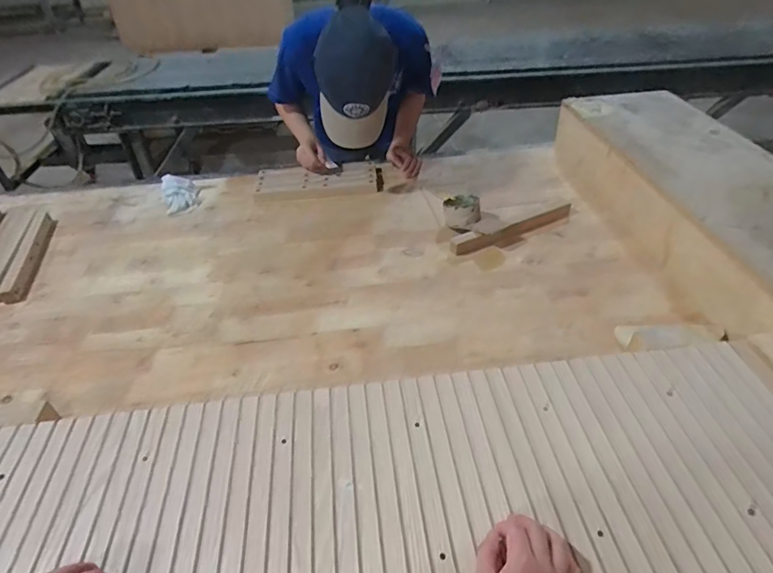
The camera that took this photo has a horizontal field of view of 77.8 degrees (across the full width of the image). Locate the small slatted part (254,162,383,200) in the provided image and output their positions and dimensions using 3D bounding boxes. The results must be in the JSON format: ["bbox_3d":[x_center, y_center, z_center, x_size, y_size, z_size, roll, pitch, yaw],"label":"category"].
[{"bbox_3d":[-0.181,-0.282,1.282,0.317,0.020,0.132,-5,51,-3],"label":"small slatted part"}]

